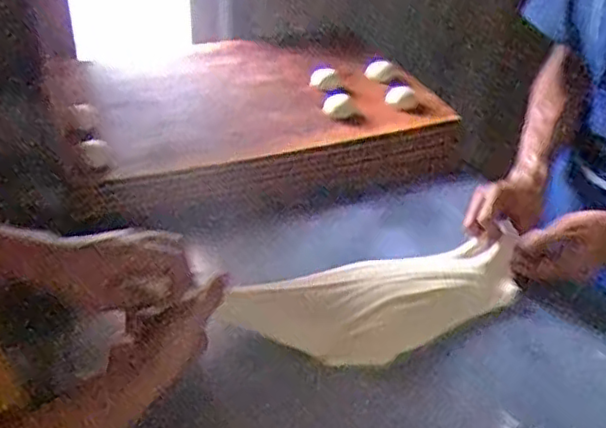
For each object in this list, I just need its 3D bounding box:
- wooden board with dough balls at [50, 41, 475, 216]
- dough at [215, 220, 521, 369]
[{"bbox_3d":[-0.081,-0.178,1.117,0.572,0.094,0.346,-12,39,-26],"label":"wooden board with dough balls"},{"bbox_3d":[0.096,0.090,0.765,0.356,0.065,0.122,-20,41,-27],"label":"dough"}]

